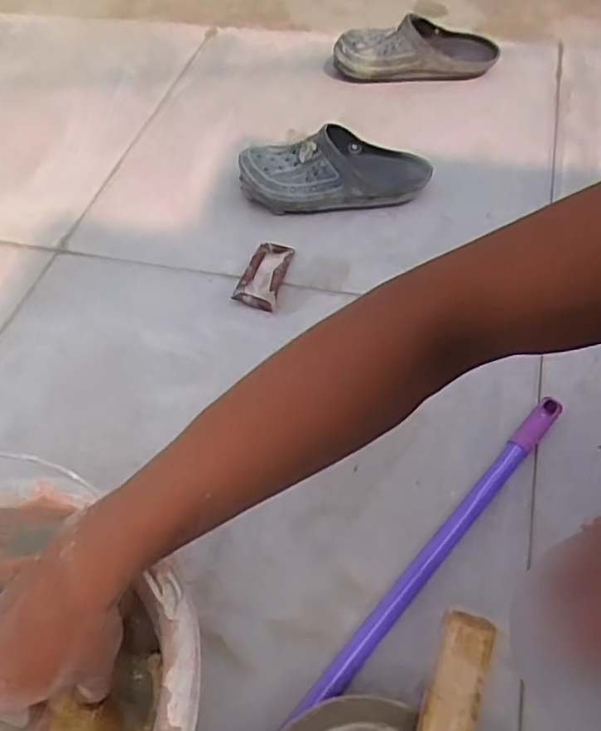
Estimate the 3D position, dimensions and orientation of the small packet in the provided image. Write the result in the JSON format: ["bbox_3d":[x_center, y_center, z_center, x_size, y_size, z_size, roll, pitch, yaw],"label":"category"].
[{"bbox_3d":[-0.041,-0.111,0.739,0.050,0.019,0.097,14,56,14],"label":"small packet"}]

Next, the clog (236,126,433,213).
[{"bbox_3d":[0.046,-0.254,0.814,0.248,0.073,0.095,-6,54,0],"label":"clog"}]

